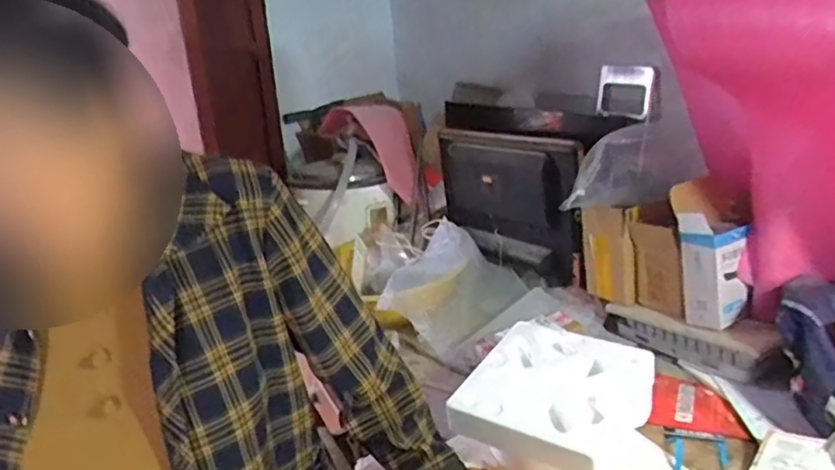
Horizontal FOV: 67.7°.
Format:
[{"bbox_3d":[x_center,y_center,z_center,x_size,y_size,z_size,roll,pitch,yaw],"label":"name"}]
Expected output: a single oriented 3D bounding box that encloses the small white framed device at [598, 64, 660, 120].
[{"bbox_3d":[0.407,-0.275,1.202,0.035,0.097,0.156,-11,22,-15],"label":"small white framed device"}]

